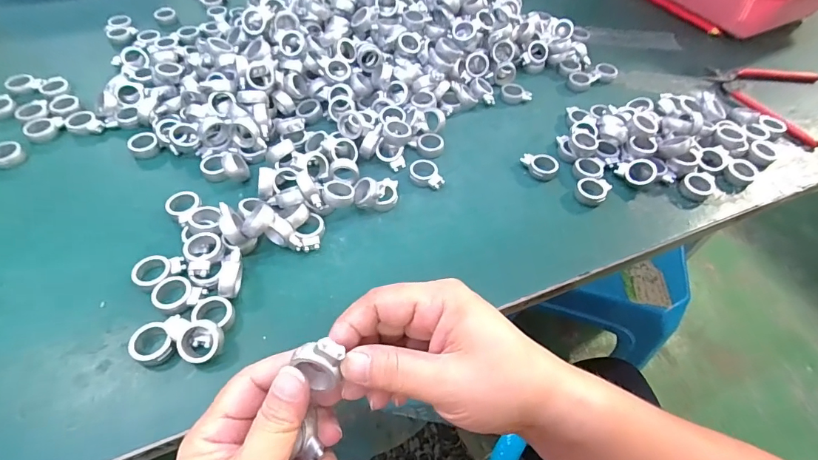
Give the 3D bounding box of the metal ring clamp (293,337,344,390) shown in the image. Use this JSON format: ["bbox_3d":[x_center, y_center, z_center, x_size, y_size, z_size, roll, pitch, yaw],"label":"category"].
[{"bbox_3d":[-0.042,0.065,0.204,0.021,0.027,0.011,-14,22,20],"label":"metal ring clamp"}]

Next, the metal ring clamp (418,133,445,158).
[{"bbox_3d":[0.021,-0.082,0.394,0.025,0.008,0.027,8,52,2],"label":"metal ring clamp"}]

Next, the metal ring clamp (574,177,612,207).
[{"bbox_3d":[0.164,-0.036,0.368,0.026,0.011,0.033,38,59,22],"label":"metal ring clamp"}]

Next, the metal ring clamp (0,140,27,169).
[{"bbox_3d":[-0.362,-0.065,0.365,0.026,0.012,0.033,35,58,20],"label":"metal ring clamp"}]

